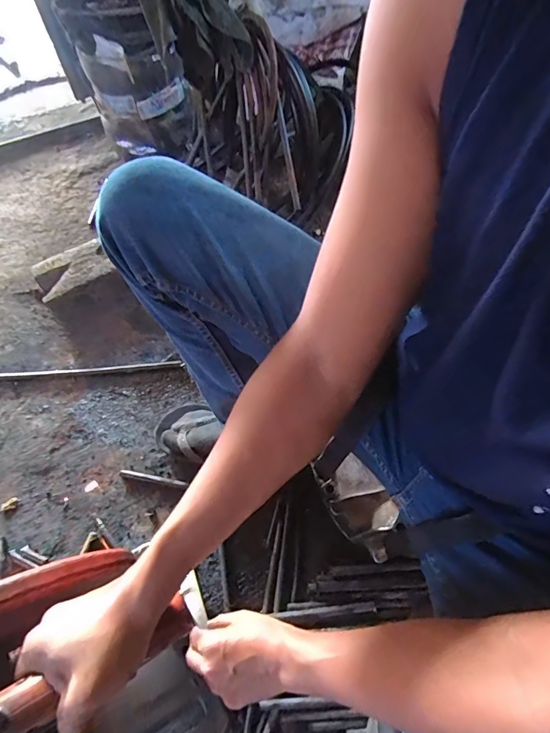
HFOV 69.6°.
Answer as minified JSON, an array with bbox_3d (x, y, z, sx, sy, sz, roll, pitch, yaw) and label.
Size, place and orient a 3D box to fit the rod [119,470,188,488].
[{"bbox_3d":[-0.211,0.196,0.689,0.122,0.006,0.012,9,61,6],"label":"rod"}]

